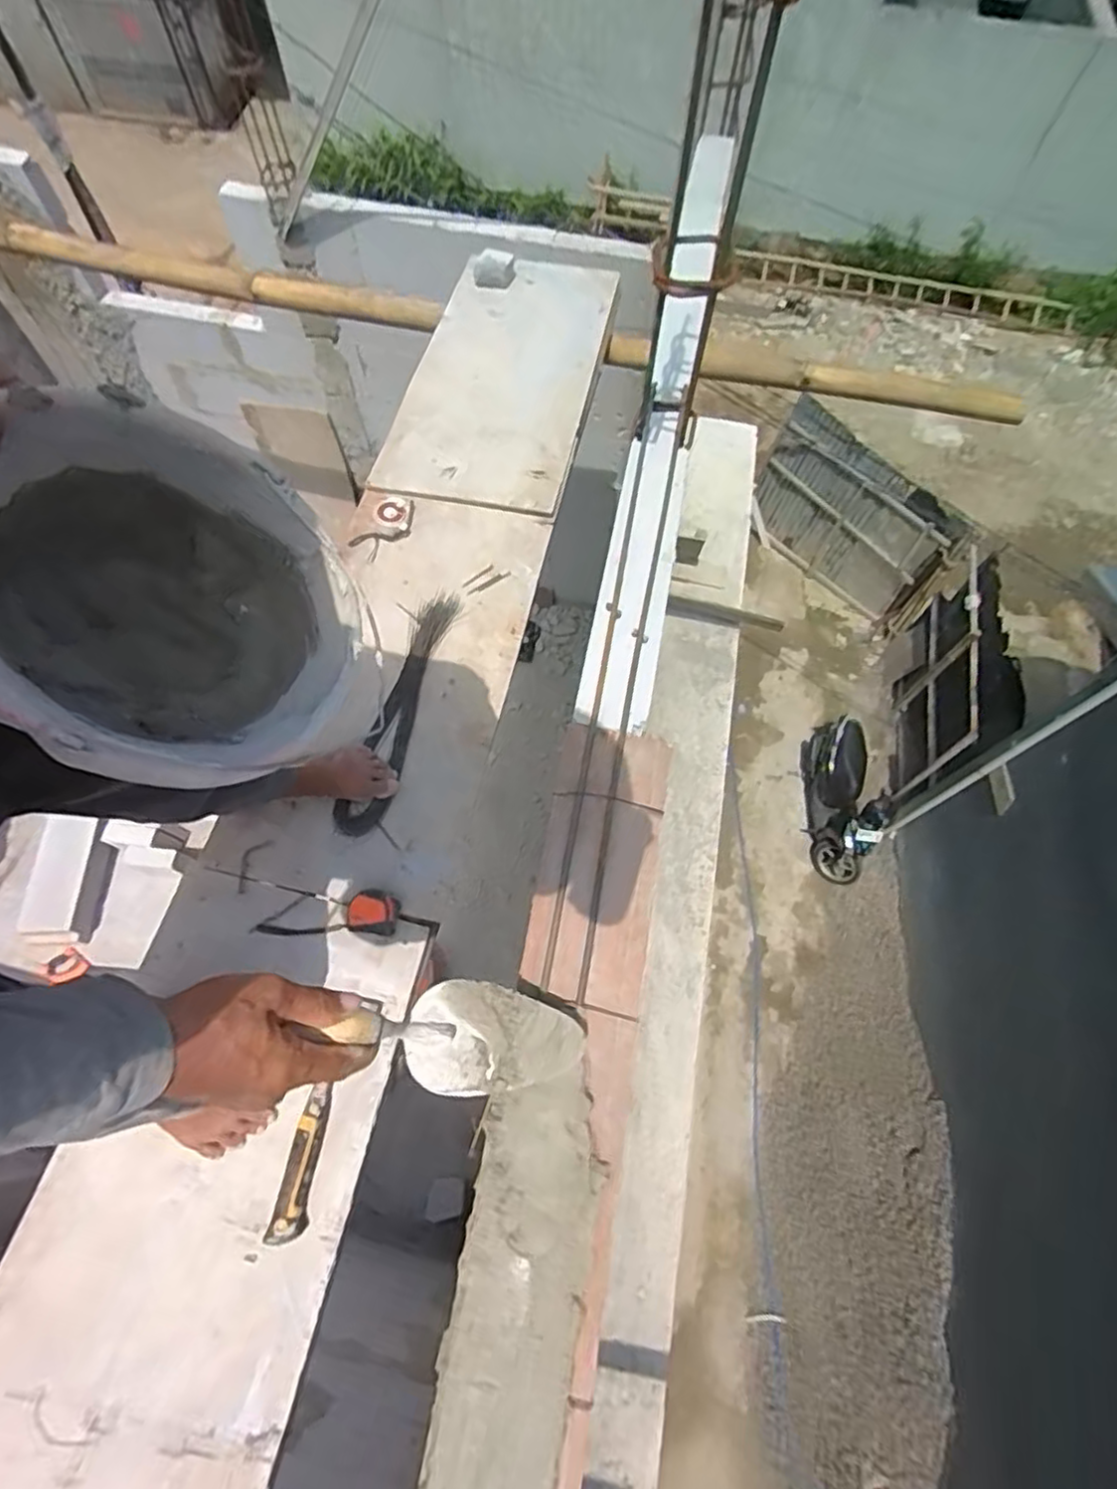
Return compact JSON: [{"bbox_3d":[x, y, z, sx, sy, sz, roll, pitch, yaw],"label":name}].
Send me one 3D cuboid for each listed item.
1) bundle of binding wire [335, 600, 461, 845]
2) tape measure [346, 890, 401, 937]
[{"bbox_3d":[-0.256,-0.064,1.103,0.082,0.018,0.453,17,66,6],"label":"bundle of binding wire"},{"bbox_3d":[-0.266,0.239,0.950,0.075,0.034,0.070,14,66,5],"label":"tape measure"}]

